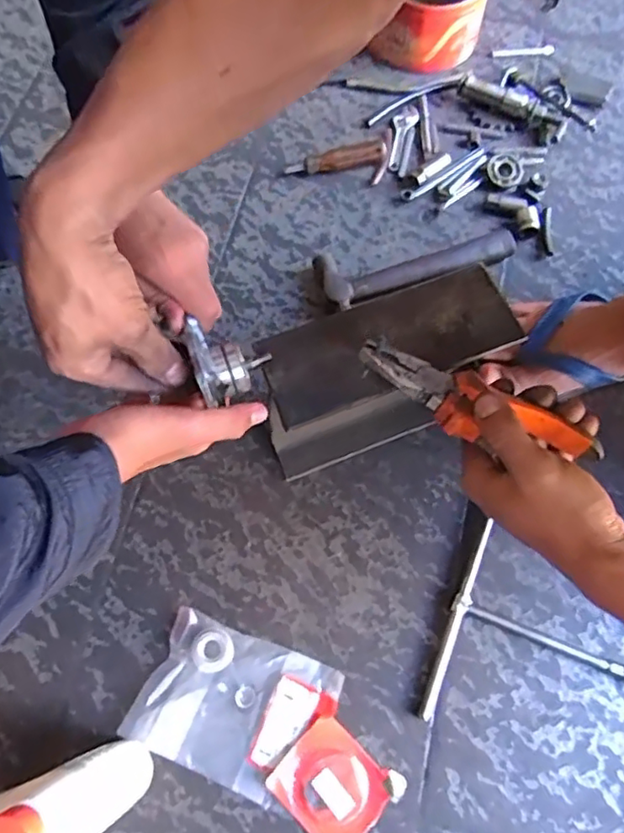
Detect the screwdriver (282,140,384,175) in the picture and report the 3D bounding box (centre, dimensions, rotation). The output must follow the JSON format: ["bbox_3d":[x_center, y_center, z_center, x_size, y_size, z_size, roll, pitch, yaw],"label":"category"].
[{"bbox_3d":[0.026,-0.292,0.681,0.111,0.023,0.024,-11,70,-6],"label":"screwdriver"}]

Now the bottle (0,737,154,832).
[{"bbox_3d":[-0.164,0.252,0.380,0.082,0.202,0.047,-20,71,-9],"label":"bottle"}]

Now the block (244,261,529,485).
[{"bbox_3d":[0.056,-0.031,0.517,0.190,0.151,0.070,-21,72,-9],"label":"block"}]

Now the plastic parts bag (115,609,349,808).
[{"bbox_3d":[-0.064,0.237,0.493,0.148,0.013,0.108,21,71,6],"label":"plastic parts bag"}]

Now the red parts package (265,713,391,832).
[{"bbox_3d":[0.015,0.290,0.474,0.080,0.014,0.070,43,74,13],"label":"red parts package"}]

